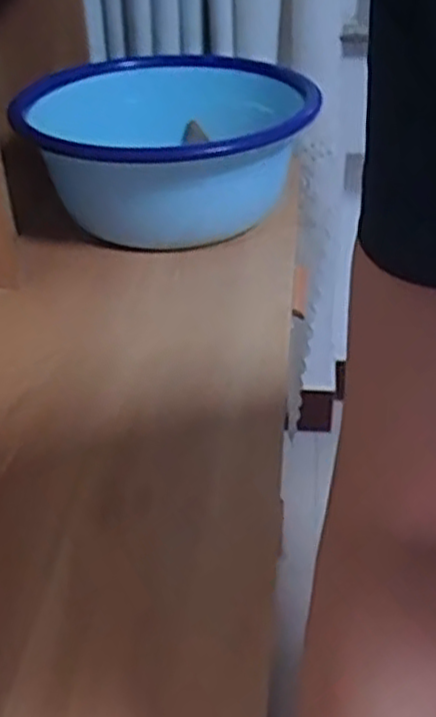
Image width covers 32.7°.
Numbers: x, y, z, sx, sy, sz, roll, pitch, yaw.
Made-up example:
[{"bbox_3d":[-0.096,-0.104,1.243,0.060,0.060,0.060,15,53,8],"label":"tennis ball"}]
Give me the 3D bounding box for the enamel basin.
[{"bbox_3d":[-0.059,-0.274,0.976,0.369,0.156,0.378,-1,37,1],"label":"enamel basin"}]

